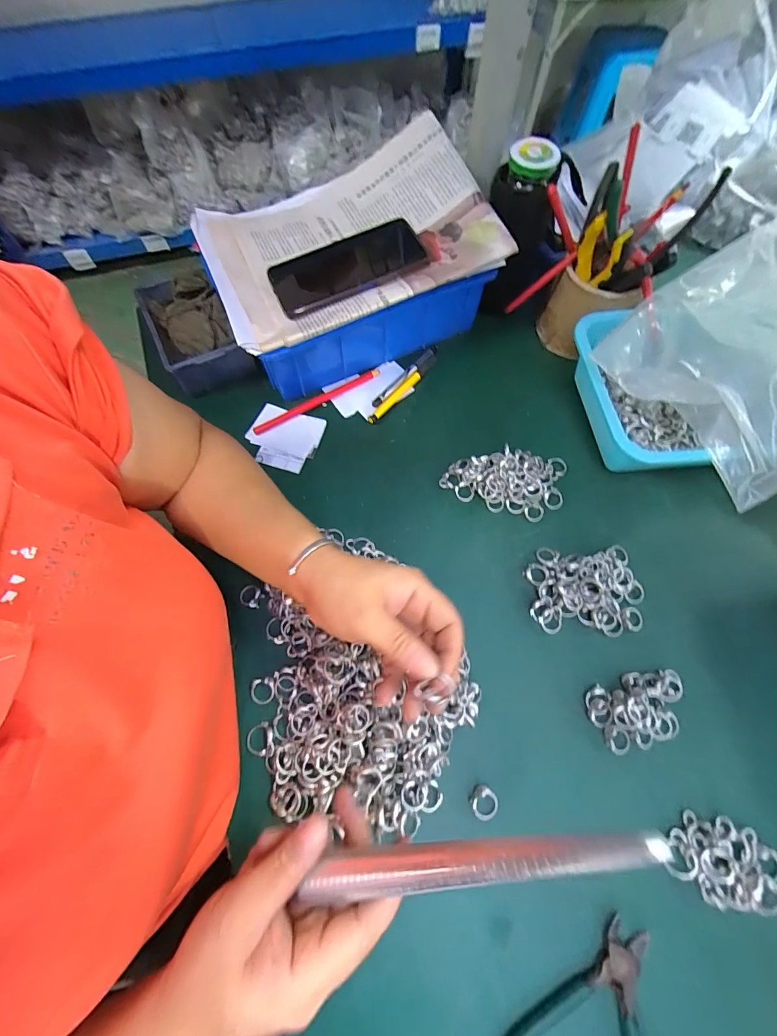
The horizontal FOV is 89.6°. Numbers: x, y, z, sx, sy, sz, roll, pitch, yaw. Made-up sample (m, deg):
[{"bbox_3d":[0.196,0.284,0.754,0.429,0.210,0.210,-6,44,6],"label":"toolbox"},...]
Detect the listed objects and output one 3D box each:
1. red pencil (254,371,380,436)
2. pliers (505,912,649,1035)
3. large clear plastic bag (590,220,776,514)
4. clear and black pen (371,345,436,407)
[{"bbox_3d":[-0.084,-0.141,0.469,0.166,0.008,0.012,-28,69,-12],"label":"red pencil"},{"bbox_3d":[0.141,0.351,0.259,0.117,0.009,0.136,33,70,13],"label":"pliers"},{"bbox_3d":[0.393,-0.186,0.385,0.351,0.082,0.219,-32,70,-13],"label":"large clear plastic bag"},{"bbox_3d":[0.022,-0.176,0.484,0.012,0.011,0.119,40,72,16],"label":"clear and black pen"}]

